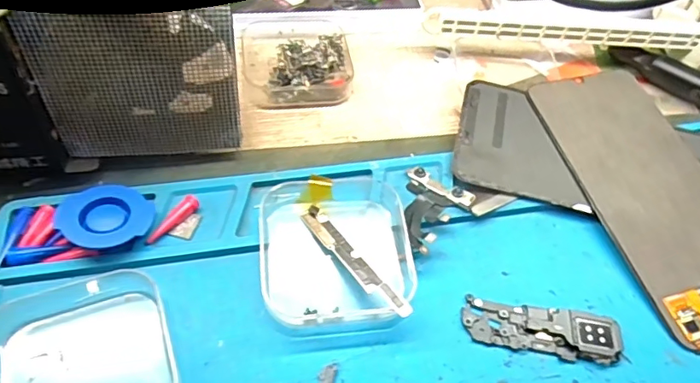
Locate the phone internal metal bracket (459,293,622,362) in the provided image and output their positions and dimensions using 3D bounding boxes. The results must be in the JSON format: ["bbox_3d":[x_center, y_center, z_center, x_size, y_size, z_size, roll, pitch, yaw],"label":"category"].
[{"bbox_3d":[0.080,0.057,0.217,0.065,0.004,0.022,7,53,0],"label":"phone internal metal bracket"}]

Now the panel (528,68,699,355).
[{"bbox_3d":[0.150,-0.001,0.258,0.069,0.004,0.148,-12,61,-13],"label":"panel"}]

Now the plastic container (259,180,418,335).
[{"bbox_3d":[-0.006,0.023,0.223,0.062,0.020,0.068,-2,54,-7],"label":"plastic container"}]

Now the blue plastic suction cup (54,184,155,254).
[{"bbox_3d":[-0.104,0.011,0.223,0.037,0.012,0.033,38,59,21],"label":"blue plastic suction cup"}]

